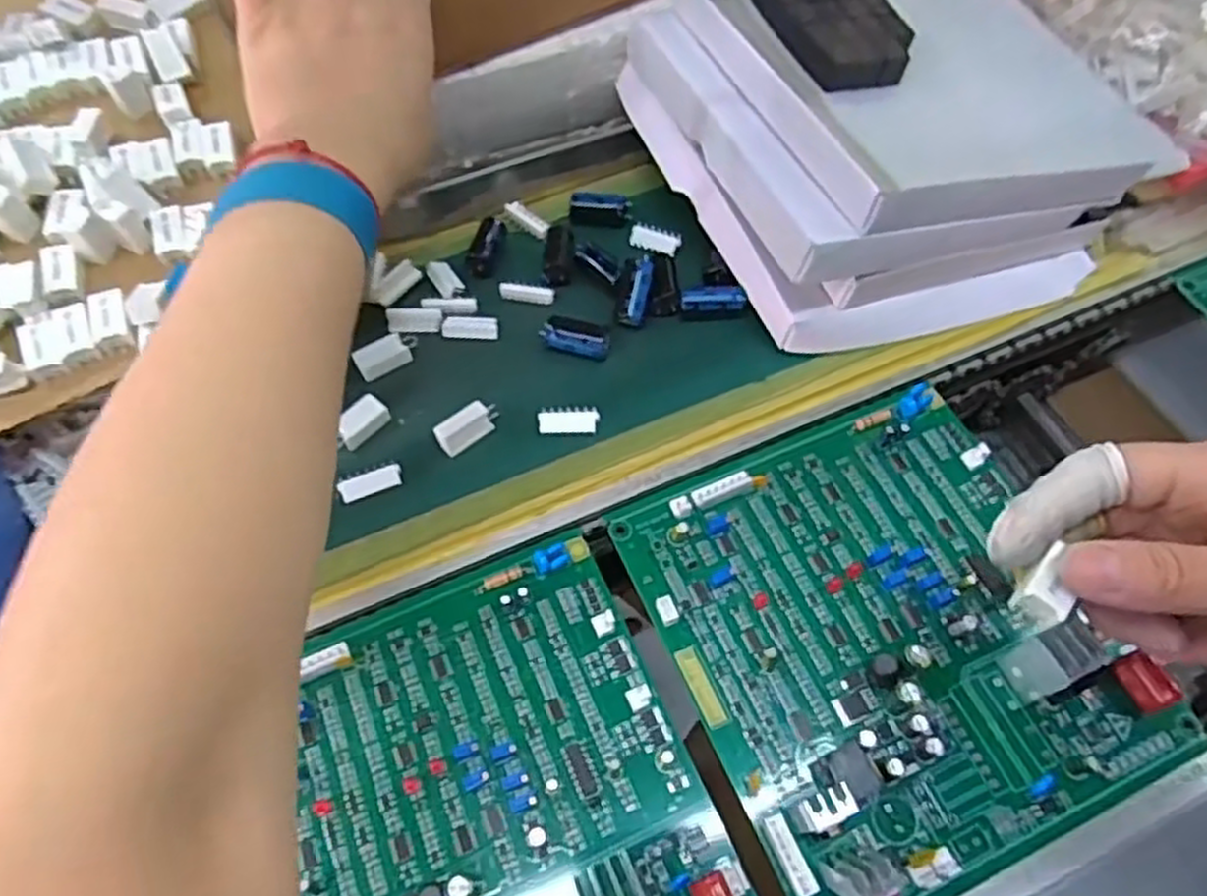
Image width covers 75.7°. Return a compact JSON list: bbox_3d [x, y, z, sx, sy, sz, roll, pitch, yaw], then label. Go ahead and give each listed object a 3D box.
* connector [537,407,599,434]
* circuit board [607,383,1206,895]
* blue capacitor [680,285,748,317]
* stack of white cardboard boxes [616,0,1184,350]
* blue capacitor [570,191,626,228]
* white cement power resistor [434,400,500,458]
[{"bbox_3d":[-0.016,-0.013,0.361,0.027,0.006,0.013,0,60,2],"label":"connector"},{"bbox_3d":[0.117,0.067,0.315,0.172,0.033,0.177,-22,62,-10],"label":"circuit board"},{"bbox_3d":[0.055,-0.074,0.394,0.032,0.013,0.014,-1,60,2],"label":"blue capacitor"},{"bbox_3d":[0.154,-0.170,0.412,0.235,0.077,0.207,-17,61,-8],"label":"stack of white cardboard boxes"},{"bbox_3d":[-0.003,-0.134,0.433,0.031,0.009,0.017,9,61,7],"label":"blue capacitor"},{"bbox_3d":[-0.063,-0.009,0.365,0.030,0.015,0.012,-34,65,-16],"label":"white cement power resistor"}]

